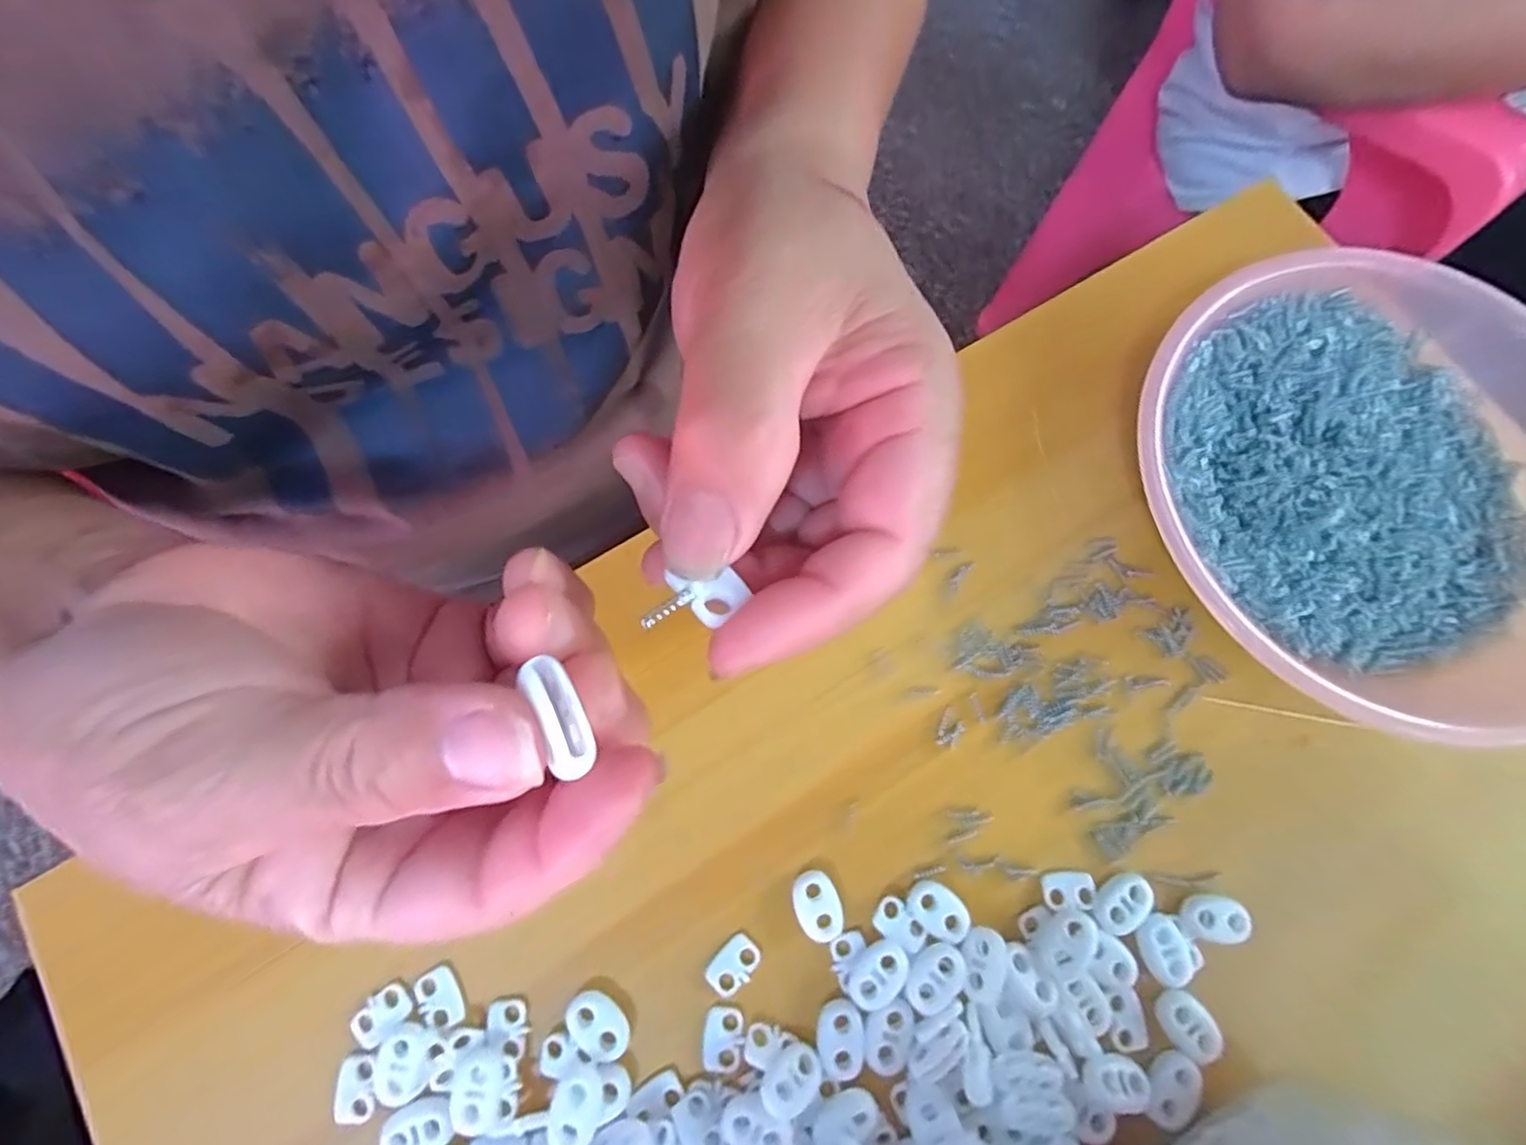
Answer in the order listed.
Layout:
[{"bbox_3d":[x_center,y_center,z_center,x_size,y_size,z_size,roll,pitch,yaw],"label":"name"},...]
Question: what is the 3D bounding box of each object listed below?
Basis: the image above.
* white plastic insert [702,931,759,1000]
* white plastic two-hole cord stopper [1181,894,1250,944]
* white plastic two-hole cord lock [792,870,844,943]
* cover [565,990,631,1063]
[{"bbox_3d":[-0.010,0.132,0.216,0.013,0.004,0.019,42,78,11],"label":"white plastic insert"},{"bbox_3d":[0.156,0.119,0.223,0.021,0.005,0.015,11,74,3],"label":"white plastic two-hole cord stopper"},{"bbox_3d":[0.019,0.114,0.221,0.016,0.004,0.022,-21,75,-6],"label":"white plastic two-hole cord lock"},{"bbox_3d":[-0.054,0.148,0.211,0.022,0.005,0.016,38,77,10],"label":"cover"}]

